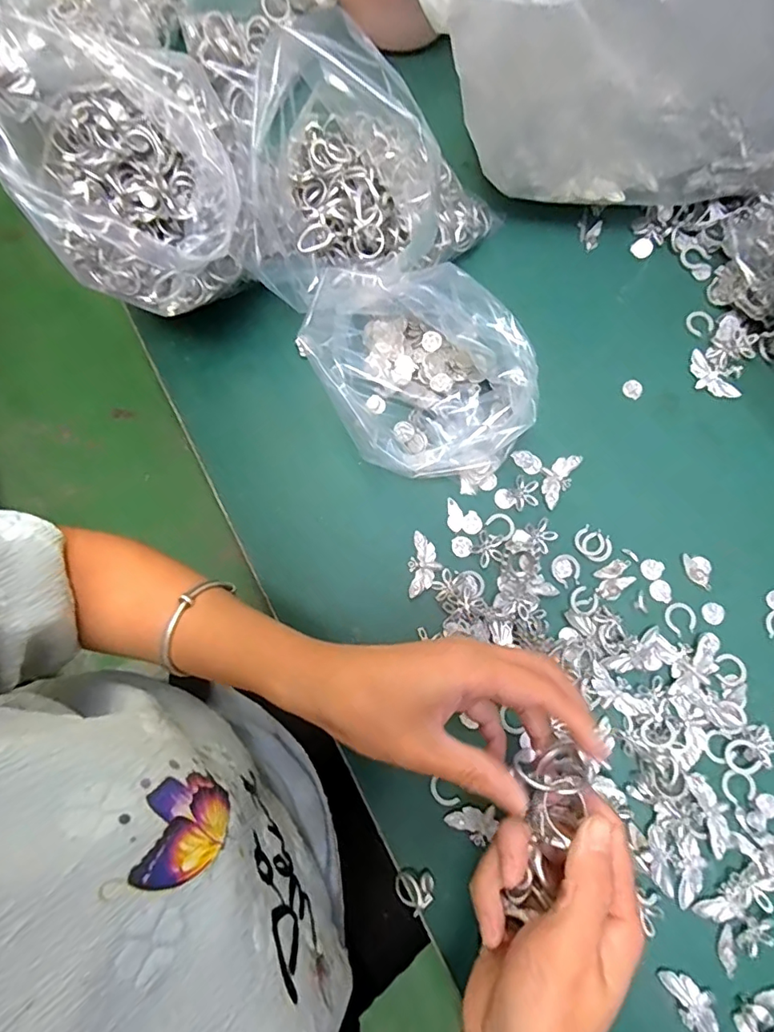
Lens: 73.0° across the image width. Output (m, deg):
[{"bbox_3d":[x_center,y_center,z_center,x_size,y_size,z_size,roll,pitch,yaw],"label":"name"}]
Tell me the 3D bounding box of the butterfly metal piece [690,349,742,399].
[{"bbox_3d":[0.255,-0.109,0.413,0.022,0.004,0.048,-35,78,-7],"label":"butterfly metal piece"}]

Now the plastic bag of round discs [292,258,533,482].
[{"bbox_3d":[0.022,-0.097,0.371,0.122,0.091,0.151,-34,78,-7],"label":"plastic bag of round discs"}]

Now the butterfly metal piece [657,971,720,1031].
[{"bbox_3d":[0.187,0.296,0.316,0.024,0.004,0.046,-34,78,-7],"label":"butterfly metal piece"}]

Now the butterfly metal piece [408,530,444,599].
[{"bbox_3d":[0.027,0.035,0.381,0.023,0.004,0.046,-3,76,1],"label":"butterfly metal piece"}]

